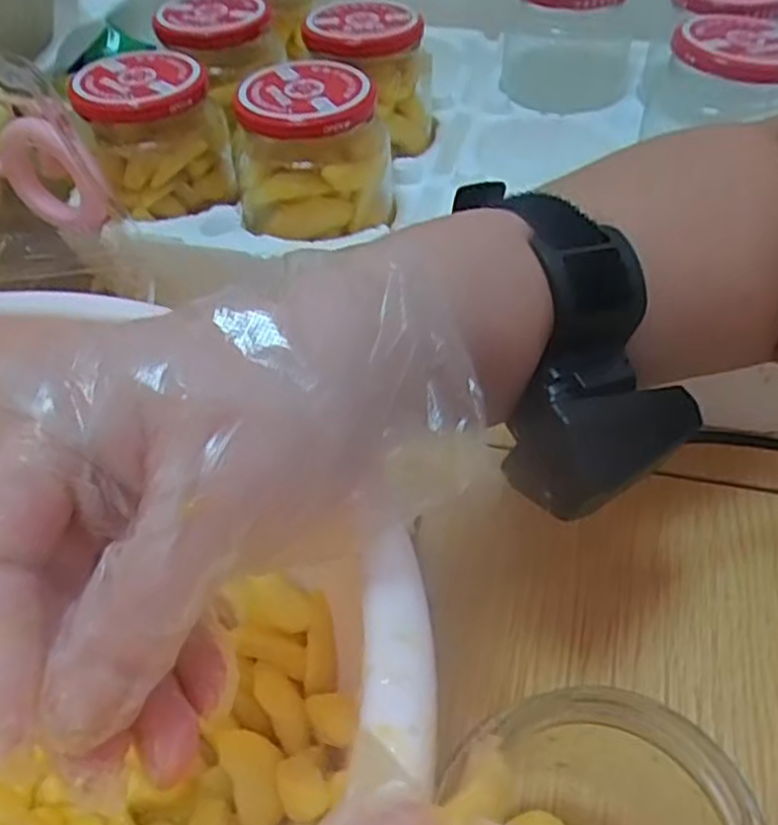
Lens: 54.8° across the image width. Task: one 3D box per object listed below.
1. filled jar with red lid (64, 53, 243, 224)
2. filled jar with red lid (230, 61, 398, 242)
[{"bbox_3d":[-0.125,-0.153,0.409,0.072,0.064,0.064,-12,48,-9],"label":"filled jar with red lid"},{"bbox_3d":[-0.041,-0.138,0.393,0.080,0.063,0.063,-8,48,-5],"label":"filled jar with red lid"}]

